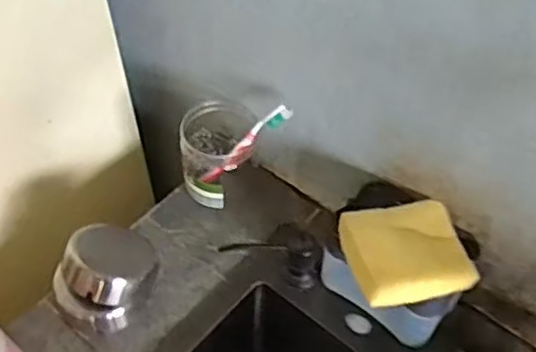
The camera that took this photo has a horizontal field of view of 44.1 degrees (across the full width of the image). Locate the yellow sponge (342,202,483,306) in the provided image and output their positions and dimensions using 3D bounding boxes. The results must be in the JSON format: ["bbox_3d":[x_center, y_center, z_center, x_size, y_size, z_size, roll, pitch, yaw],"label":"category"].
[{"bbox_3d":[0.129,0.069,0.626,0.111,0.019,0.106,-12,52,-10],"label":"yellow sponge"}]

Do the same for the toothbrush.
[{"bbox_3d":[-0.025,-0.034,0.740,0.018,0.146,0.014,25,42,-30],"label":"toothbrush"}]

